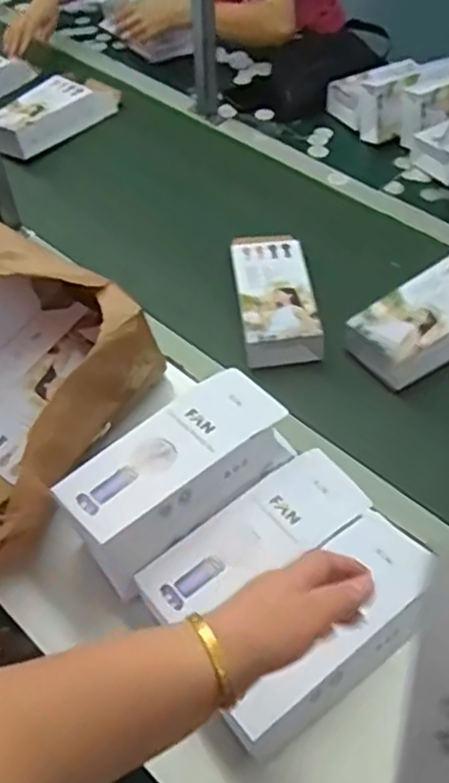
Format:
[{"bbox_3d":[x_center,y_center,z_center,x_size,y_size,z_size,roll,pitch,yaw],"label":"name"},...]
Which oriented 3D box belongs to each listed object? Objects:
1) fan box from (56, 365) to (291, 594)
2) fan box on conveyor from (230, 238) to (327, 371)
[{"bbox_3d":[-0.048,0.081,0.752,0.258,0.064,0.117,-35,57,-21],"label":"fan box"},{"bbox_3d":[0.070,-0.134,0.965,0.100,0.053,0.208,-7,51,-1],"label":"fan box on conveyor"}]

